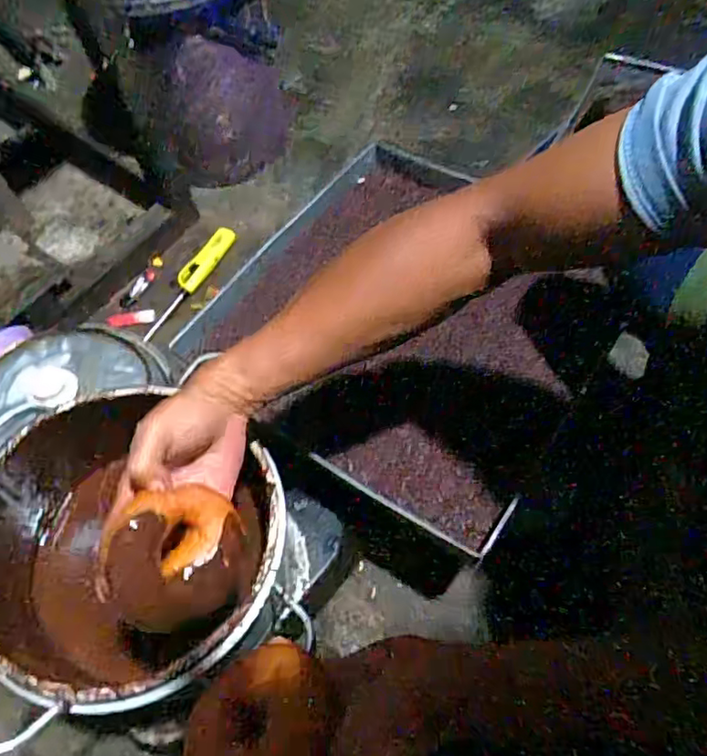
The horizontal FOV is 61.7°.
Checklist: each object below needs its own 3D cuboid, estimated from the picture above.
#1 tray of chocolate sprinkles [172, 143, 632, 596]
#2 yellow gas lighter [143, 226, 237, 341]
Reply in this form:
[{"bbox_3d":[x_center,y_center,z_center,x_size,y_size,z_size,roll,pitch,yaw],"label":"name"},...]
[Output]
[{"bbox_3d":[0.075,-0.078,0.769,0.450,0.068,0.479,29,66,17],"label":"tray of chocolate sprinkles"},{"bbox_3d":[-0.291,-0.171,1.038,0.039,0.021,0.253,26,65,15],"label":"yellow gas lighter"}]

